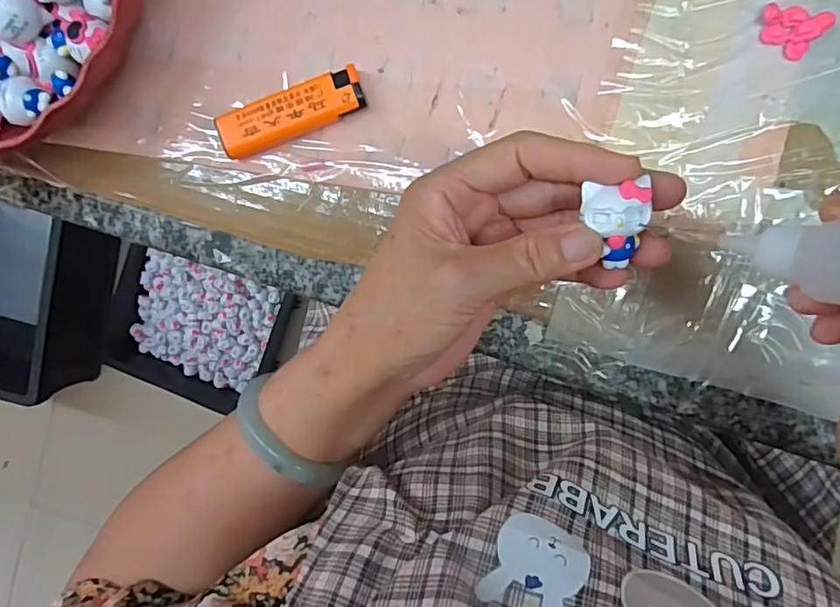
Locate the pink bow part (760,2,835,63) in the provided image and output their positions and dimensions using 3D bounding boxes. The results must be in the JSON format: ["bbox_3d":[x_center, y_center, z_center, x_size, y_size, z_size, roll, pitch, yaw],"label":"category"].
[{"bbox_3d":[0.181,-0.136,0.267,0.029,0.009,0.023,36,99,2],"label":"pink bow part"}]

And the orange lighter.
[{"bbox_3d":[-0.069,-0.101,0.297,0.079,0.016,0.023,-20,93,9],"label":"orange lighter"}]

